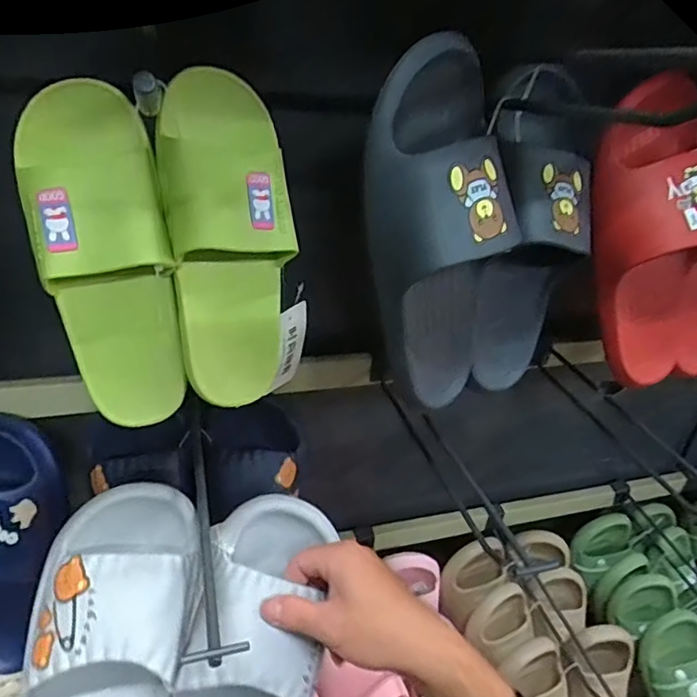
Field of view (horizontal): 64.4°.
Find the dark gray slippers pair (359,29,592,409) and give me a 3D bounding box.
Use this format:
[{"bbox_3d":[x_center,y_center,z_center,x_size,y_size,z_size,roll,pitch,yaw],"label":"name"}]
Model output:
[{"bbox_3d":[0.101,-0.087,0.447,0.194,0.259,0.078,-15,37,-30],"label":"dark gray slippers pair"}]

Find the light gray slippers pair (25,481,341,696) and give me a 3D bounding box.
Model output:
[{"bbox_3d":[-0.138,0.260,0.434,0.211,0.281,0.101,10,-4,-16],"label":"light gray slippers pair"}]

